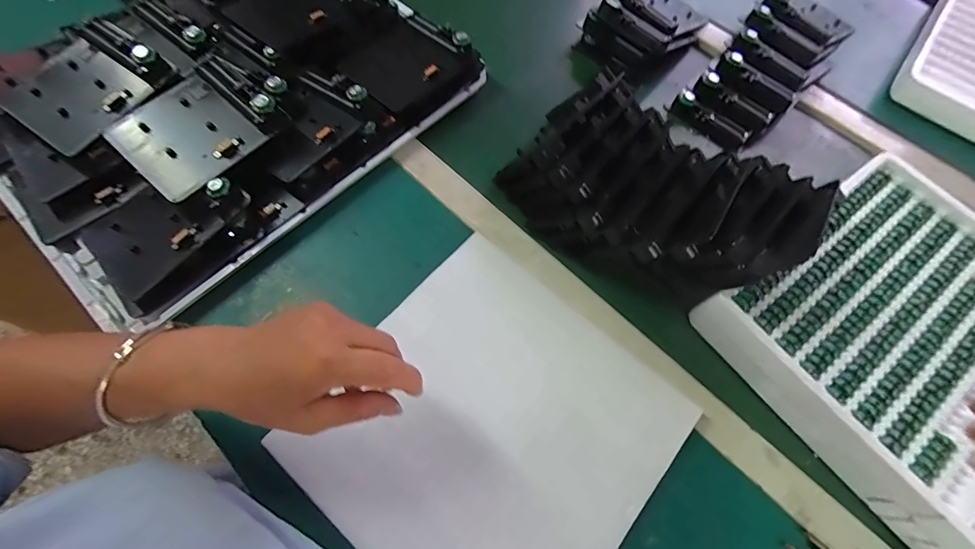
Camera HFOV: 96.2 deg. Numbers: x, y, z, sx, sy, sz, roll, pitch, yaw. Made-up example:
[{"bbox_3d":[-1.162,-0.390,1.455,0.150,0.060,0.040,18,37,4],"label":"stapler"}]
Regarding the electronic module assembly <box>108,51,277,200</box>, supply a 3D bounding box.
[{"bbox_3d":[-0.277,-0.142,0.415,0.107,0.018,0.129,39,73,9],"label":"electronic module assembly"}]

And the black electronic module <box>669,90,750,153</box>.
[{"bbox_3d":[0.277,-0.192,0.550,0.024,0.027,0.100,-39,73,-18],"label":"black electronic module"}]

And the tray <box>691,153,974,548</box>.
[{"bbox_3d":[0.409,0.070,0.401,0.304,0.050,0.310,-35,71,-16],"label":"tray"}]

